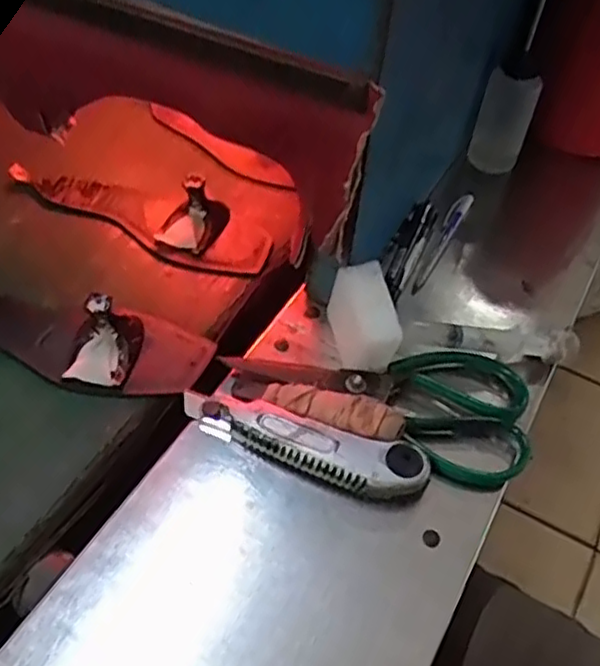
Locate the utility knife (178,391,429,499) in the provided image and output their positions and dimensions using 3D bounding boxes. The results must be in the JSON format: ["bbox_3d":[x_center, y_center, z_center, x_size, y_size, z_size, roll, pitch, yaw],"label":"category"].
[{"bbox_3d":[-0.001,0.068,0.440,0.161,0.019,0.036,15,49,14],"label":"utility knife"}]

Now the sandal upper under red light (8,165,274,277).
[{"bbox_3d":[-0.141,-0.112,0.596,0.250,0.040,0.072,17,50,16],"label":"sandal upper under red light"}]

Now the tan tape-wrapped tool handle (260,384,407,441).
[{"bbox_3d":[0.022,0.049,0.453,0.092,0.018,0.029,15,49,15],"label":"tan tape-wrapped tool handle"}]

